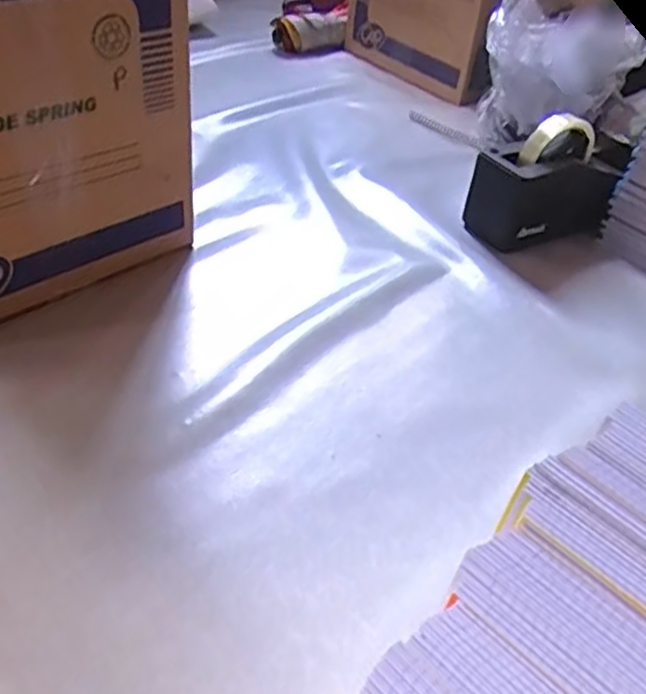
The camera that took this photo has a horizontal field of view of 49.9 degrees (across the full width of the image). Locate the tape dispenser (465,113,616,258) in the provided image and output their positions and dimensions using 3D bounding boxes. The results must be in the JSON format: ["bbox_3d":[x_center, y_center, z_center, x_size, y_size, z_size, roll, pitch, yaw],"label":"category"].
[{"bbox_3d":[0.245,-0.182,0.758,0.156,0.115,0.071,-13,44,-19],"label":"tape dispenser"}]

